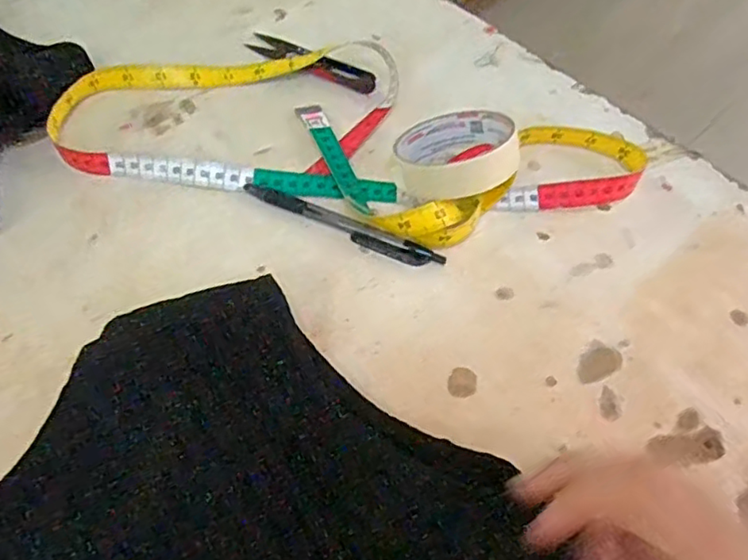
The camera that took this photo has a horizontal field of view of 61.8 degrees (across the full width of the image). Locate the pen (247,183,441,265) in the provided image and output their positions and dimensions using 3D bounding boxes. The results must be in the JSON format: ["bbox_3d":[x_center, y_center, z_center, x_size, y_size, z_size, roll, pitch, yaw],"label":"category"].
[{"bbox_3d":[-0.021,-0.038,0.414,0.141,0.009,0.013,24,58,12],"label":"pen"}]

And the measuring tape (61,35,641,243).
[{"bbox_3d":[-0.016,-0.112,0.456,0.412,0.027,0.175,13,55,4],"label":"measuring tape"}]

